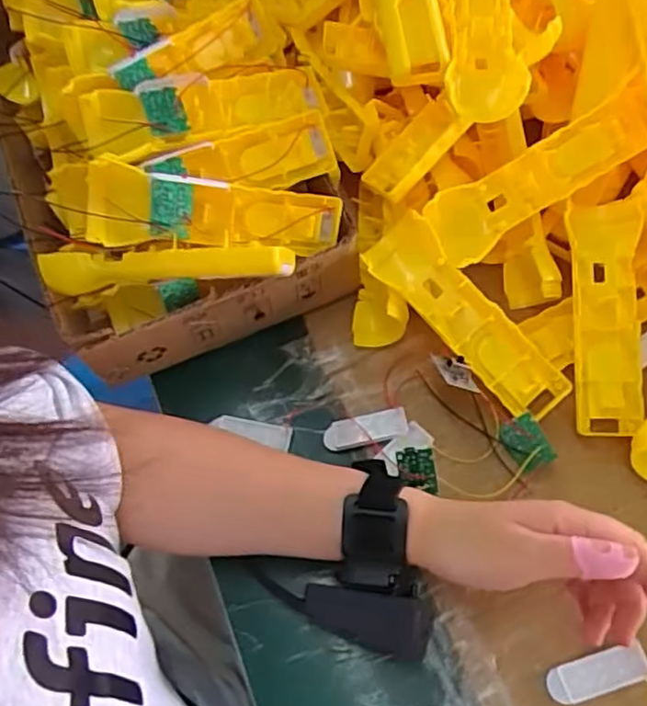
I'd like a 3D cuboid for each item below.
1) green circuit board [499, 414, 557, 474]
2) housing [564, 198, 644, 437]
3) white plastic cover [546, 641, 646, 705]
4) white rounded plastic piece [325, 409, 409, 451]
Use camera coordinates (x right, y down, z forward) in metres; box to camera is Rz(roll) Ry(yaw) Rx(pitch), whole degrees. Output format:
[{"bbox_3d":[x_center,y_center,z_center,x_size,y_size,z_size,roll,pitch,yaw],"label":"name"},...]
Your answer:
[{"bbox_3d":[0.134,0.060,0.433,0.026,0.005,0.034,-33,66,18],"label":"green circuit board"},{"bbox_3d":[0.191,-0.025,0.443,0.047,0.016,0.159,1,82,3],"label":"housing"},{"bbox_3d":[0.157,0.183,0.371,0.057,0.004,0.020,-15,62,-7],"label":"white plastic cover"},{"bbox_3d":[0.029,0.053,0.447,0.056,0.007,0.020,-8,61,-4],"label":"white rounded plastic piece"}]

